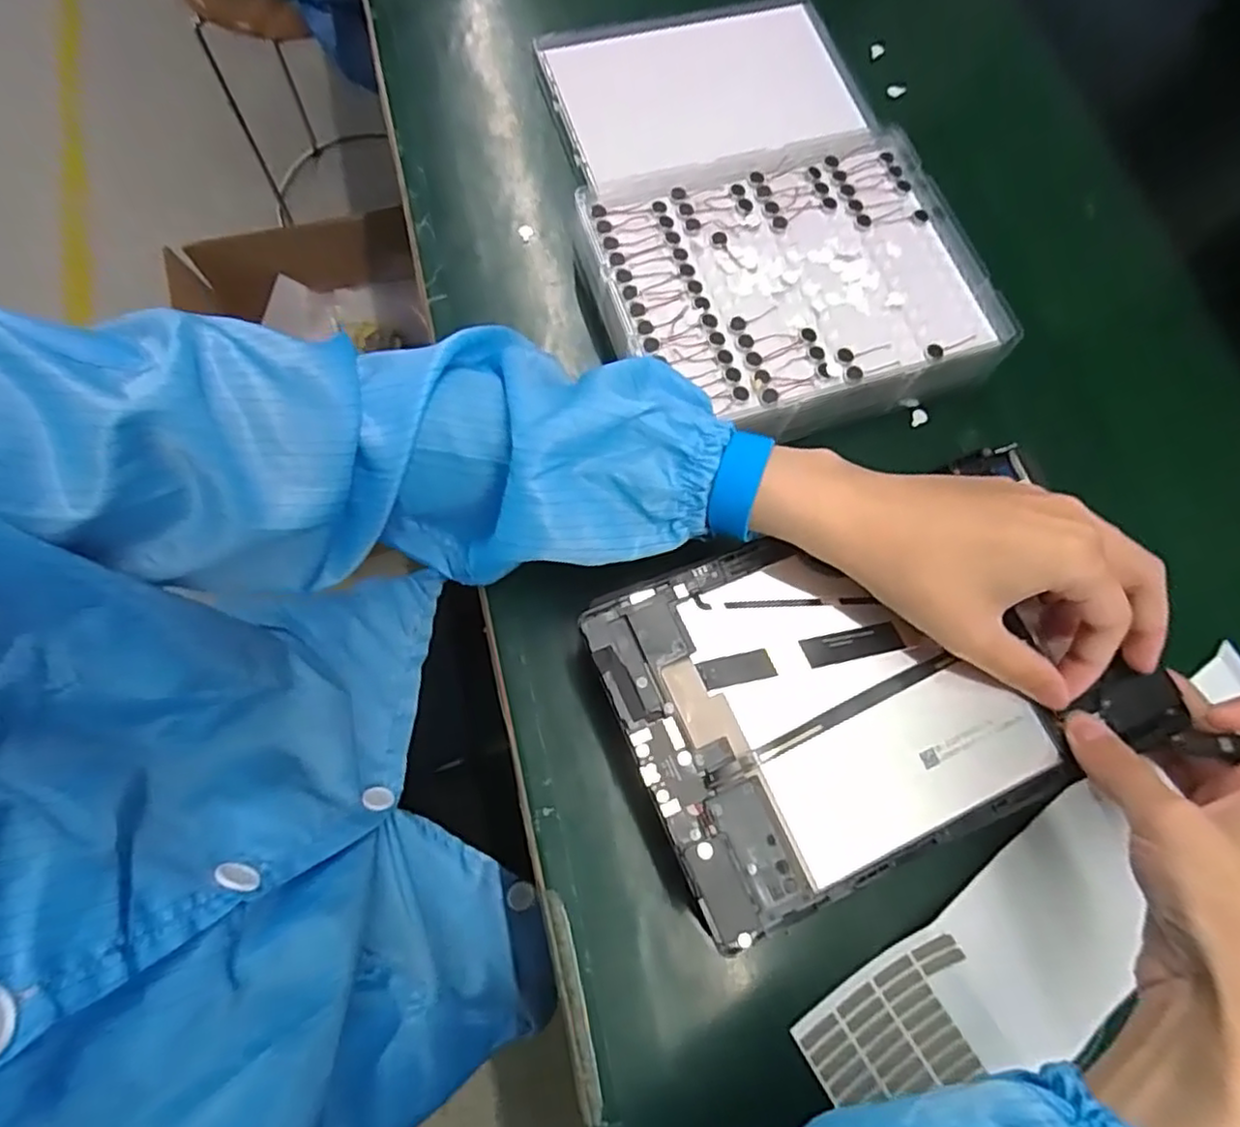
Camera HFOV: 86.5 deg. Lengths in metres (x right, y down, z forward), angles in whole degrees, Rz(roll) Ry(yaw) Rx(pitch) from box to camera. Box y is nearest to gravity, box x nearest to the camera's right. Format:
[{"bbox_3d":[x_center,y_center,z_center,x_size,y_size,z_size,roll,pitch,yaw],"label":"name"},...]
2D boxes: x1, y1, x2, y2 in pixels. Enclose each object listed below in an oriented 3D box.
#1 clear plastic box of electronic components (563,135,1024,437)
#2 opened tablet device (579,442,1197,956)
[{"bbox_3d":[0.099,-0.164,0.401,0.226,0.040,0.180,-17,74,-7],"label":"clear plastic box of electronic components"},{"bbox_3d":[0.118,0.049,0.301,0.236,0.012,0.151,-21,75,-8],"label":"opened tablet device"}]

